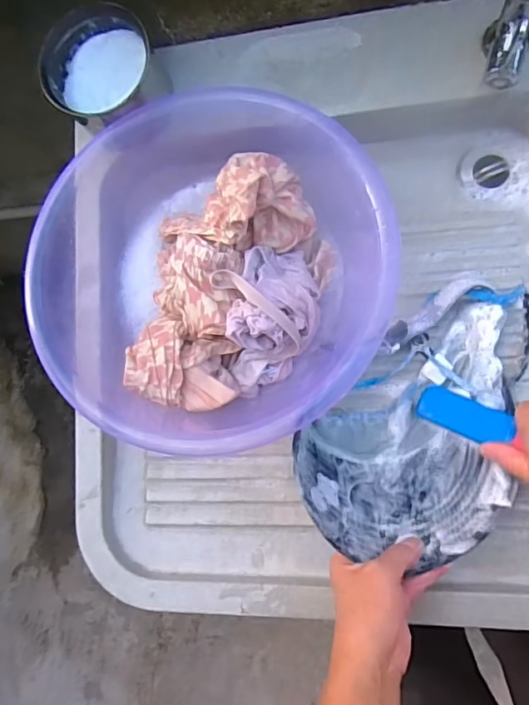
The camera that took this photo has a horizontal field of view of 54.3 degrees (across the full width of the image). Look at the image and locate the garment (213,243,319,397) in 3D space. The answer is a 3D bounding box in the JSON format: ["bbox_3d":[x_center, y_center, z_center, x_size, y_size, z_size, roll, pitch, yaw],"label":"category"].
[{"bbox_3d":[0.005,-0.031,0.480,0.092,0.068,0.131,-7,85,10],"label":"garment"}]

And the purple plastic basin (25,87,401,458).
[{"bbox_3d":[-0.049,-0.079,0.483,0.307,0.116,0.318,-1,86,10],"label":"purple plastic basin"}]

